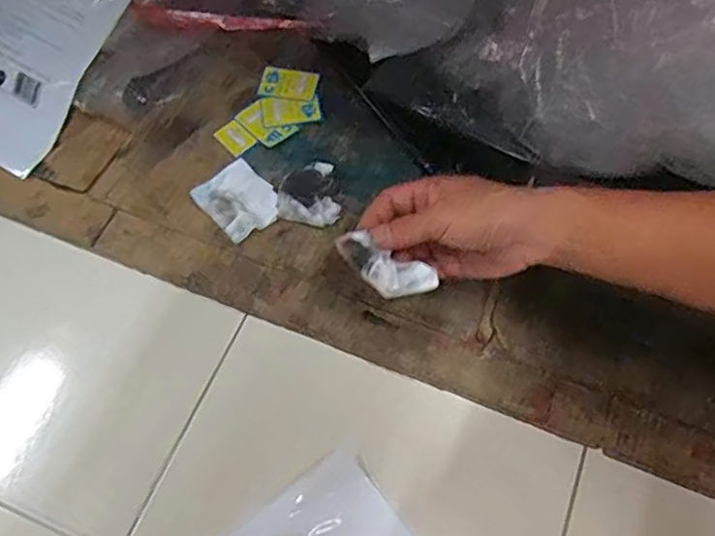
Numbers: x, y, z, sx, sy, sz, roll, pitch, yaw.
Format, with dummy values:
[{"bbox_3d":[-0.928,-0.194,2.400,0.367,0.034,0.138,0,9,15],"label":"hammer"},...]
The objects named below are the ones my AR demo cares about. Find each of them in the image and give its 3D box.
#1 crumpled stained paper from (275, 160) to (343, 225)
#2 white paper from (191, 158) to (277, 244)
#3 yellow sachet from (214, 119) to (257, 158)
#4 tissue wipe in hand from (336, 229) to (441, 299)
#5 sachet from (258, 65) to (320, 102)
[{"bbox_3d":[-0.043,-0.069,0.584,0.057,0.015,0.058,7,62,3],"label":"crumpled stained paper"},{"bbox_3d":[-0.107,-0.062,0.589,0.059,0.013,0.069,-40,69,-19],"label":"white paper"},{"bbox_3d":[-0.119,-0.127,0.627,0.027,0.007,0.037,-40,70,-19],"label":"yellow sachet"},{"bbox_3d":[0.019,0.002,0.474,0.078,0.017,0.027,27,65,8],"label":"tissue wipe in hand"},{"bbox_3d":[-0.070,-0.190,0.657,0.060,0.004,0.036,12,75,15],"label":"sachet"}]

